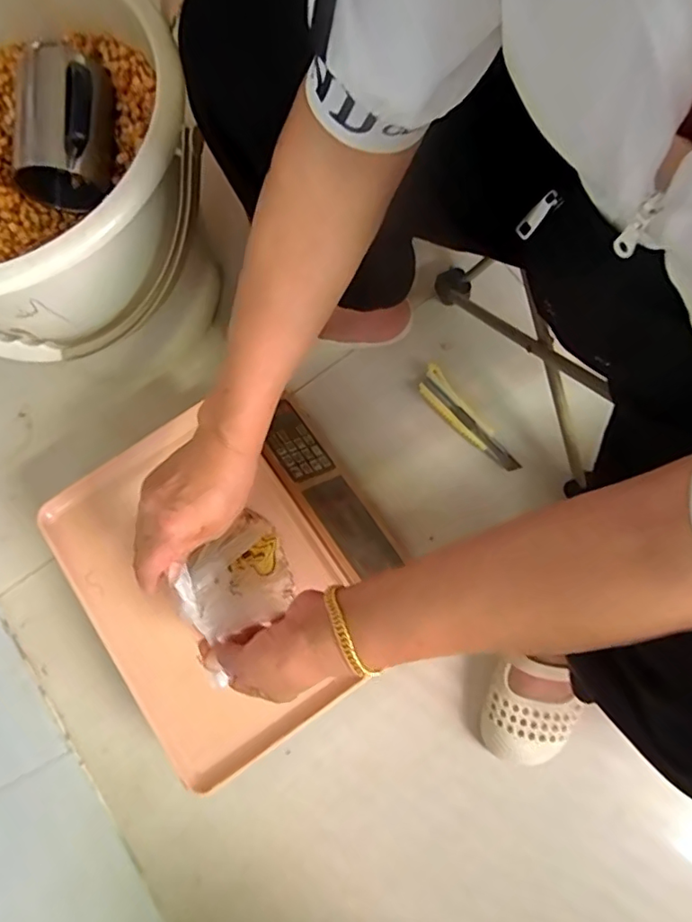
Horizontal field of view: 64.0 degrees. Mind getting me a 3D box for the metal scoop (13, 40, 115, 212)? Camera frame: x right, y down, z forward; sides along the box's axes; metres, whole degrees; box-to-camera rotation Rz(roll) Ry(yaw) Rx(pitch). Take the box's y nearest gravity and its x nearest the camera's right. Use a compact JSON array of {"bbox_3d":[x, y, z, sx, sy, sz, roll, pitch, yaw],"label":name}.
[{"bbox_3d":[-0.264,-0.318,0.533,0.079,0.098,0.128,-3,77,1],"label":"metal scoop"}]

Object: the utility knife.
[{"bbox_3d":[0.152,-0.050,0.709,0.040,0.020,0.168,-36,78,-6],"label":"utility knife"}]

